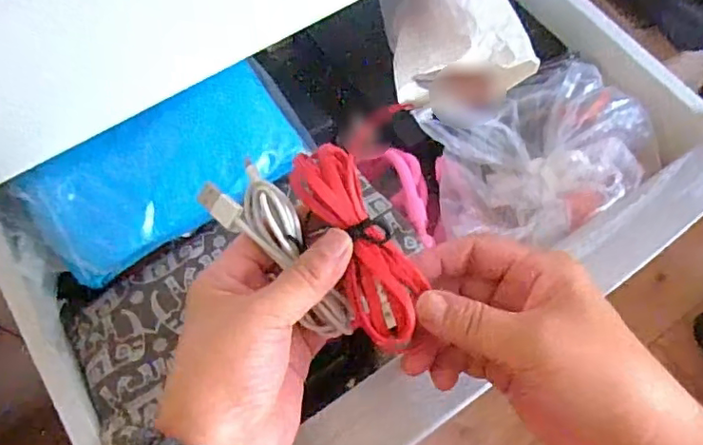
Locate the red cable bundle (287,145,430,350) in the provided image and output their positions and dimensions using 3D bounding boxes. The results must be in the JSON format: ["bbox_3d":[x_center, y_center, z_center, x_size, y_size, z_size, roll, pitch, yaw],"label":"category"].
[{"bbox_3d":[0.005,0.009,0.277,0.035,0.017,0.098,-25,86,-10],"label":"red cable bundle"}]

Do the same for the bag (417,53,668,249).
[{"bbox_3d":[0.147,-0.055,0.457,0.177,0.055,0.141,-23,66,-10],"label":"bag"}]

